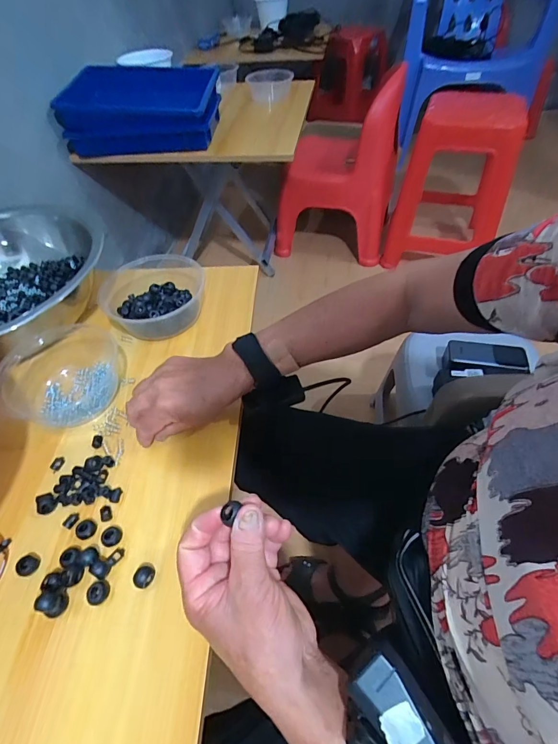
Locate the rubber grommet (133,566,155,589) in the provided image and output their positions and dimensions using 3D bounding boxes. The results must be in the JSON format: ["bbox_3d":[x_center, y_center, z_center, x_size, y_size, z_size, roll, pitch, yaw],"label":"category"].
[{"bbox_3d":[-0.118,0.182,0.329,0.014,0.017,0.018,21,55,20],"label":"rubber grommet"}]

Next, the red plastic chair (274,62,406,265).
[{"bbox_3d":[0.202,-0.728,1.355,0.410,0.550,0.304,9,52,11],"label":"red plastic chair"}]

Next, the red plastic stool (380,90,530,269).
[{"bbox_3d":[0.604,-0.642,1.276,0.331,0.457,0.331,18,54,18],"label":"red plastic stool"}]

